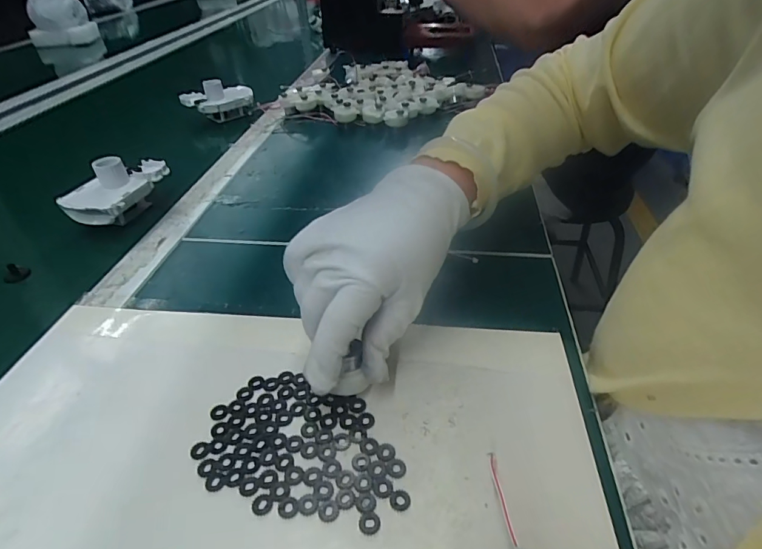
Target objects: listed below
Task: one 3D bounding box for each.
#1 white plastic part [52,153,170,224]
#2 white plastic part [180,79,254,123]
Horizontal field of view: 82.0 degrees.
[{"bbox_3d":[-0.274,-0.090,0.460,0.069,0.054,0.106,31,50,34],"label":"white plastic part"},{"bbox_3d":[-0.253,-0.271,0.684,0.105,0.056,0.051,-17,40,-18],"label":"white plastic part"}]

